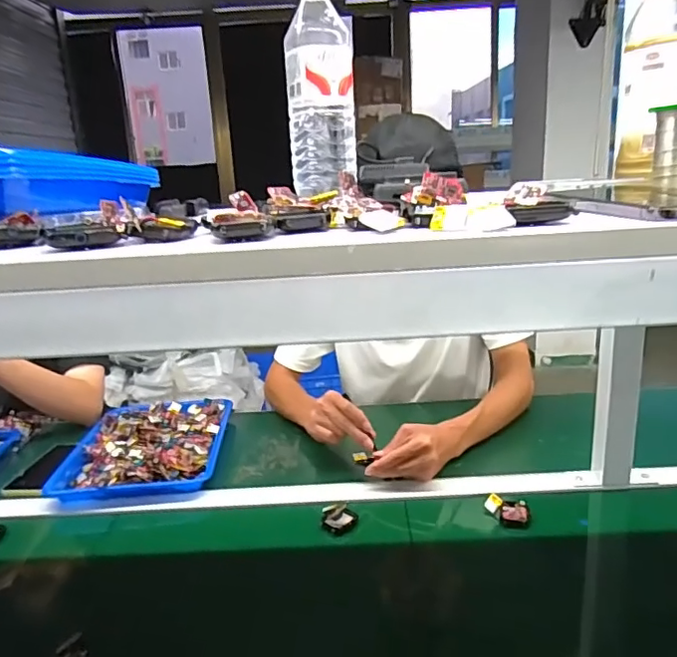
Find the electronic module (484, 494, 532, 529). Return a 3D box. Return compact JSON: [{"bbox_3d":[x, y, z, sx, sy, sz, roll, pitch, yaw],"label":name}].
[{"bbox_3d":[0.226,0.245,0.745,0.058,0.024,0.037,4,18,25],"label":"electronic module"}]

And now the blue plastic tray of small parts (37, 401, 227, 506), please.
[{"bbox_3d":[-0.328,0.197,0.971,0.256,0.031,0.305,-4,17,-2],"label":"blue plastic tray of small parts"}]

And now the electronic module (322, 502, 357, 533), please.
[{"bbox_3d":[0.002,0.253,0.746,0.045,0.027,0.033,-6,17,-6],"label":"electronic module"}]

